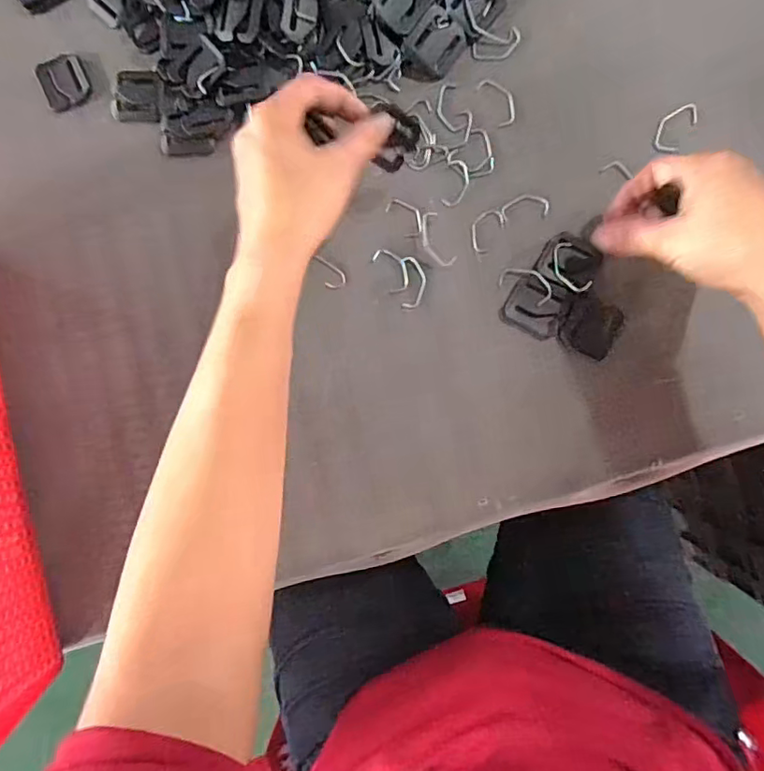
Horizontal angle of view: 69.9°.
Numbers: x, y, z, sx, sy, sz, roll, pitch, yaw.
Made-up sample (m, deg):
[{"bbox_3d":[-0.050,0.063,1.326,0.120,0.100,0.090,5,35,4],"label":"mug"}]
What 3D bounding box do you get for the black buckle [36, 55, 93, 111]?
[{"bbox_3d":[-0.232,-0.222,0.398,0.036,0.004,0.037,-23,87,4],"label":"black buckle"}]

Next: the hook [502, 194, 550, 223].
[{"bbox_3d":[0.098,-0.123,0.372,0.032,0.004,0.016,-7,86,4],"label":"hook"}]

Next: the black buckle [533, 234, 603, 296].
[{"bbox_3d":[0.126,-0.081,0.369,0.038,0.007,0.036,37,92,5],"label":"black buckle"}]

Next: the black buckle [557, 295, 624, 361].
[{"bbox_3d":[0.140,-0.041,0.371,0.039,0.006,0.036,28,91,5],"label":"black buckle"}]

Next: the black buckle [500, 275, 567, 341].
[{"bbox_3d":[0.105,-0.053,0.372,0.039,0.004,0.035,28,91,5],"label":"black buckle"}]

